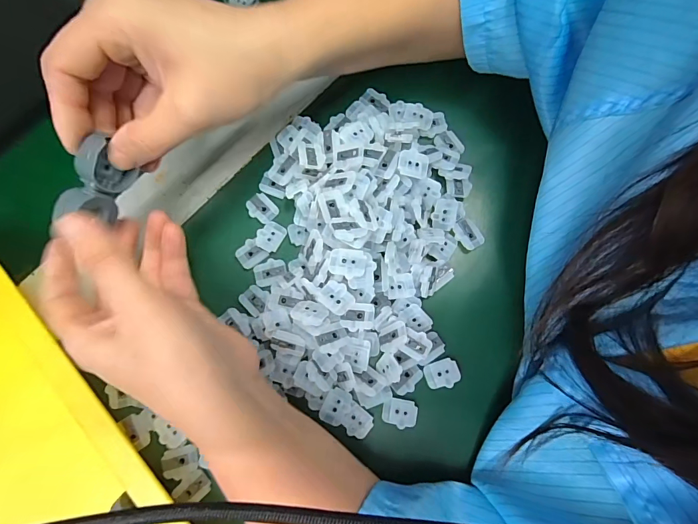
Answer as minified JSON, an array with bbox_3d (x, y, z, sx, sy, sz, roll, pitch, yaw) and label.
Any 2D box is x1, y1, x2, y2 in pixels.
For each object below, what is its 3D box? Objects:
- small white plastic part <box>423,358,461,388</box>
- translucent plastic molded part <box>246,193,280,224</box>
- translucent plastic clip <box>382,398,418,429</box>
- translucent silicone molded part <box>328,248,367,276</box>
[{"bbox_3d":[0.061,0.073,0.245,0.022,0.004,0.017,-19,79,-5],"label":"small white plastic part"},{"bbox_3d":[-0.062,-0.038,0.267,0.022,0.004,0.017,43,81,8],"label":"translucent plastic molded part"},{"bbox_3d":[0.033,0.096,0.241,0.021,0.004,0.017,11,78,1],"label":"translucent plastic clip"},{"bbox_3d":[-0.001,0.000,0.222,0.021,0.005,0.016,9,78,1],"label":"translucent silicone molded part"}]

